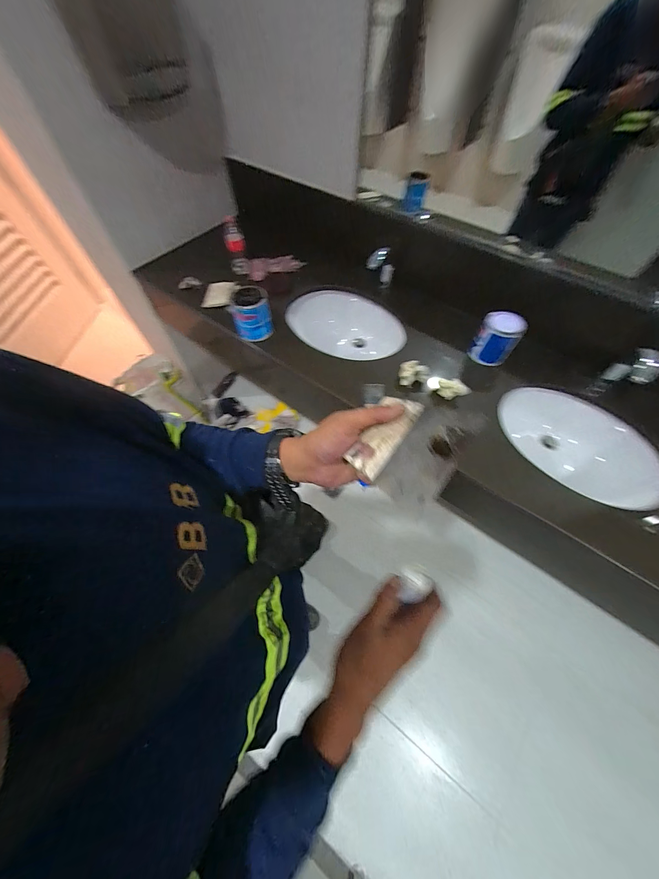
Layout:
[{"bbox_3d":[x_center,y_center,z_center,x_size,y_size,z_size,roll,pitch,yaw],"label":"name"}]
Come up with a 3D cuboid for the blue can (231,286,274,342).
[{"bbox_3d":[-0.248,-0.405,0.933,0.113,0.120,0.113,-10,62,-6],"label":"blue can"}]

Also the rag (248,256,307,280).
[{"bbox_3d":[-0.218,-0.692,1.150,0.230,0.038,0.111,-24,64,-13],"label":"rag"}]

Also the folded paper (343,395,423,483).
[{"bbox_3d":[0.055,-0.006,0.296,0.044,0.015,0.090,37,82,18],"label":"folded paper"}]

